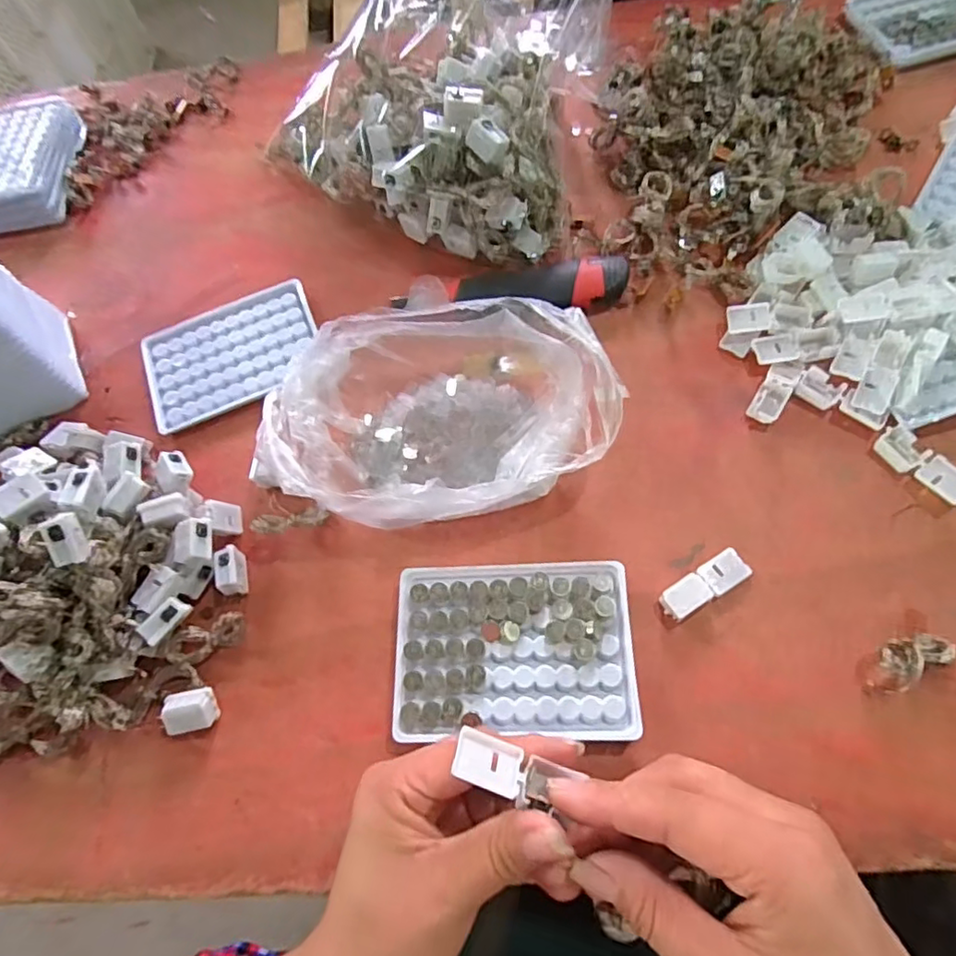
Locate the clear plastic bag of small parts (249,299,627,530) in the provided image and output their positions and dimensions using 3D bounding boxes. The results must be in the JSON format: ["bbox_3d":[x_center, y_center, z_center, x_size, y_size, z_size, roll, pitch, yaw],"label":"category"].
[{"bbox_3d":[-0.024,-0.040,0.377,0.215,0.059,0.136,-6,64,4],"label":"clear plastic bag of small parts"}]

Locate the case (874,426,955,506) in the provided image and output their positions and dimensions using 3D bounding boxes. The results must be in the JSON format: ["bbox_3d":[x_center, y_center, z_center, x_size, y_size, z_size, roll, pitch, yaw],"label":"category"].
[{"bbox_3d":[0.267,-0.008,0.356,0.019,0.013,0.056,-35,67,-8],"label":"case"}]

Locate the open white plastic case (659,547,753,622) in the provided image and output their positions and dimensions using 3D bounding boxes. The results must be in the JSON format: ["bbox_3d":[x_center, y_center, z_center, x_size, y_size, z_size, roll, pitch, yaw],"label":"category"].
[{"bbox_3d":[0.131,0.062,0.341,0.055,0.013,0.019,-33,67,-8],"label":"open white plastic case"}]

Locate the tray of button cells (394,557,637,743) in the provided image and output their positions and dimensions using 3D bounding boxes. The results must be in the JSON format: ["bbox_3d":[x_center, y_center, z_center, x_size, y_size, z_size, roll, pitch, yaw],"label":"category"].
[{"bbox_3d":[0.020,0.094,0.331,0.128,0.018,0.093,-3,66,6],"label":"tray of button cells"}]

